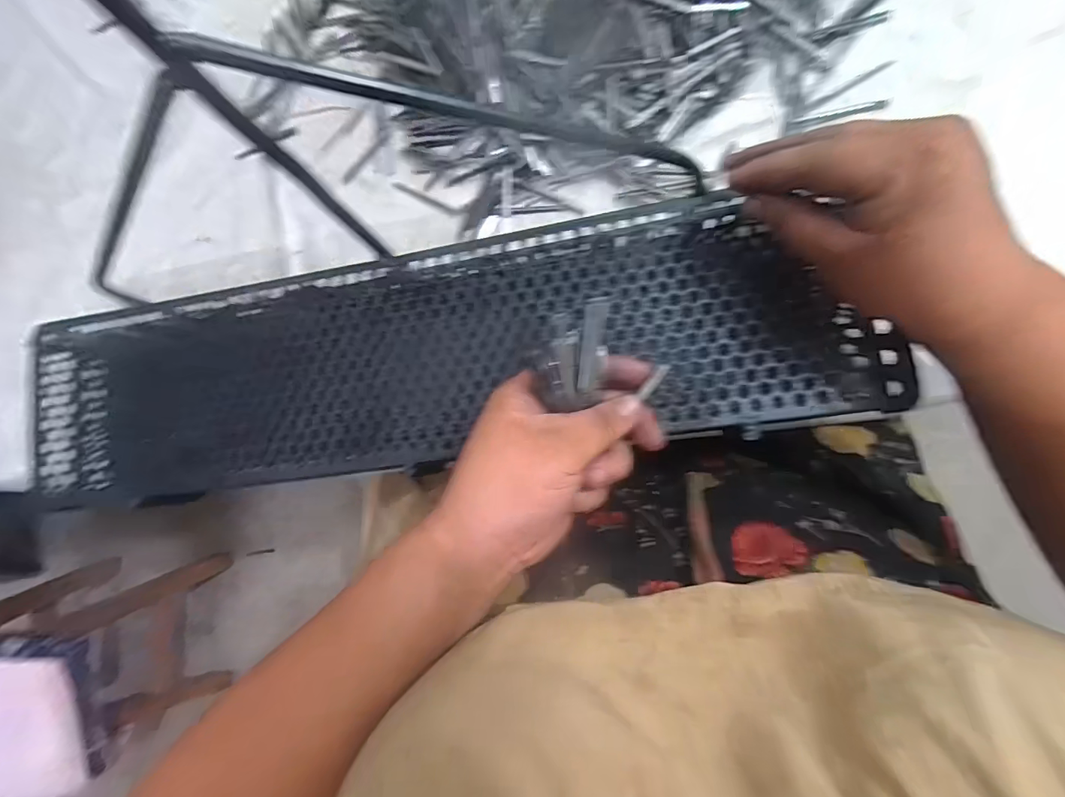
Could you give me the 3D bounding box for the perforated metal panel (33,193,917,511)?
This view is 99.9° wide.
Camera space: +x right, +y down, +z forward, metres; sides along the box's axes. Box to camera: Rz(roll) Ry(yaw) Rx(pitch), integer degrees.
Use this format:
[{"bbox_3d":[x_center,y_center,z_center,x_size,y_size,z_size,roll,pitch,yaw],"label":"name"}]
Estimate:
[{"bbox_3d":[-0.089,-0.028,0.309,0.576,0.028,0.149,-6,85,10],"label":"perforated metal panel"}]

